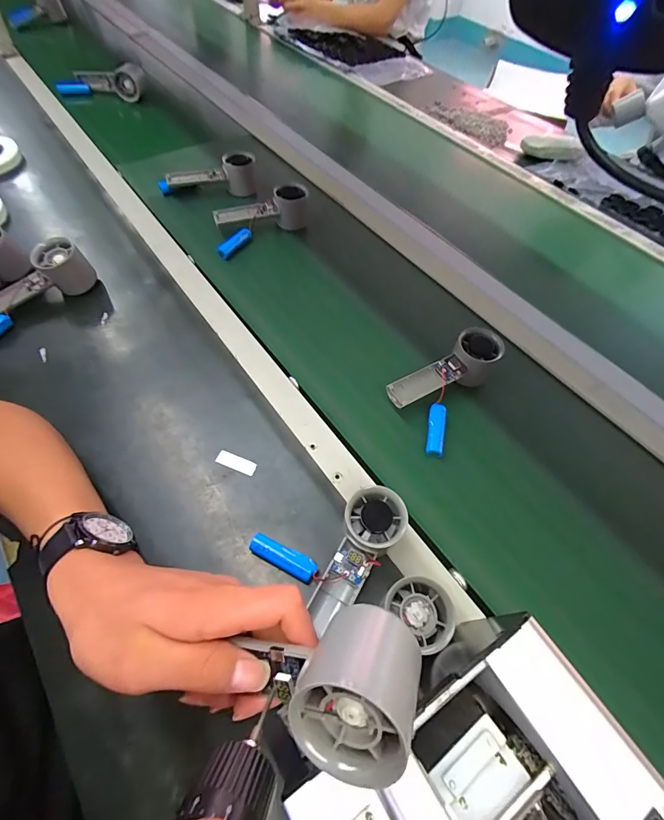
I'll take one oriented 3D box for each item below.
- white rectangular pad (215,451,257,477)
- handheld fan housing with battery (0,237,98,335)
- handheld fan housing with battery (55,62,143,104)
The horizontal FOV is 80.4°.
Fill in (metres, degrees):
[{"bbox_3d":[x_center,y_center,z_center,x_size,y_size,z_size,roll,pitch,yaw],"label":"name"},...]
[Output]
[{"bbox_3d":[-0.107,0.059,0.439,0.046,0.004,0.016,20,70,8],"label":"white rectangular pad"},{"bbox_3d":[-0.409,-0.150,0.527,0.061,0.062,0.187,40,79,20],"label":"handheld fan housing with battery"},{"bbox_3d":[-0.501,-0.706,0.861,0.221,0.065,0.044,7,56,17],"label":"handheld fan housing with battery"}]

